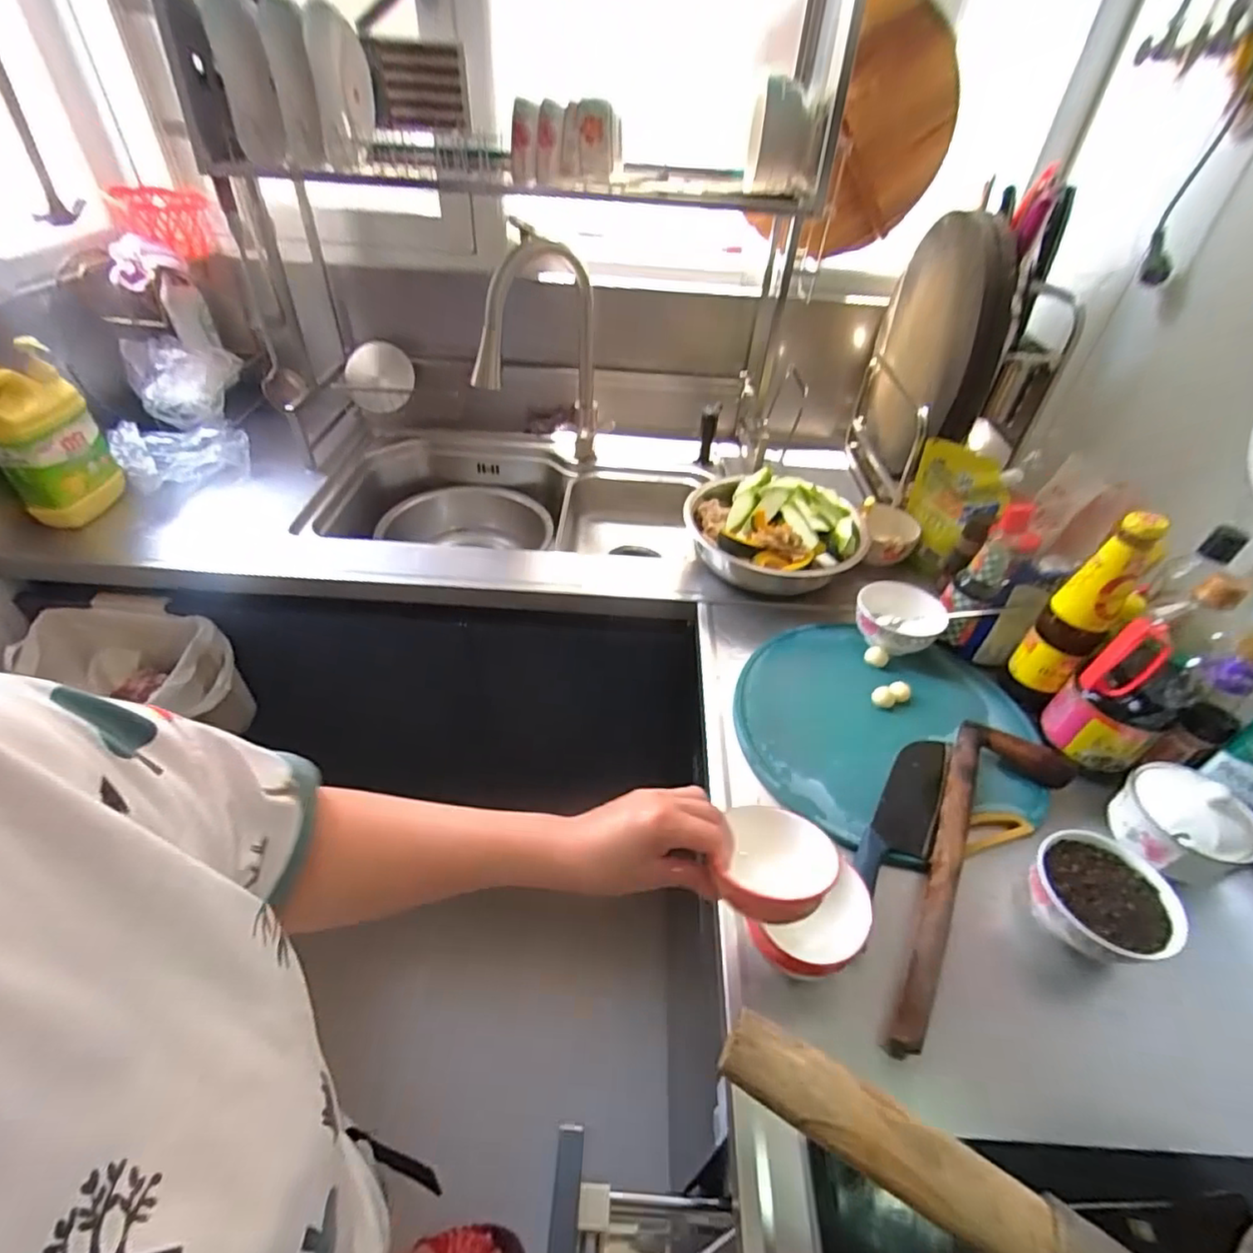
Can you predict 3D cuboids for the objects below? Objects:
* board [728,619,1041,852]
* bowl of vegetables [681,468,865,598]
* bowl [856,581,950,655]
[{"bbox_3d":[0.315,0.111,0.747,0.350,0.026,0.310,-1,43,-2],"label":"board"},{"bbox_3d":[0.233,-0.150,0.960,0.274,0.093,0.266,3,41,-2],"label":"bowl of vegetables"},{"bbox_3d":[0.370,-0.008,0.826,0.108,0.061,0.102,3,41,-2],"label":"bowl"}]

